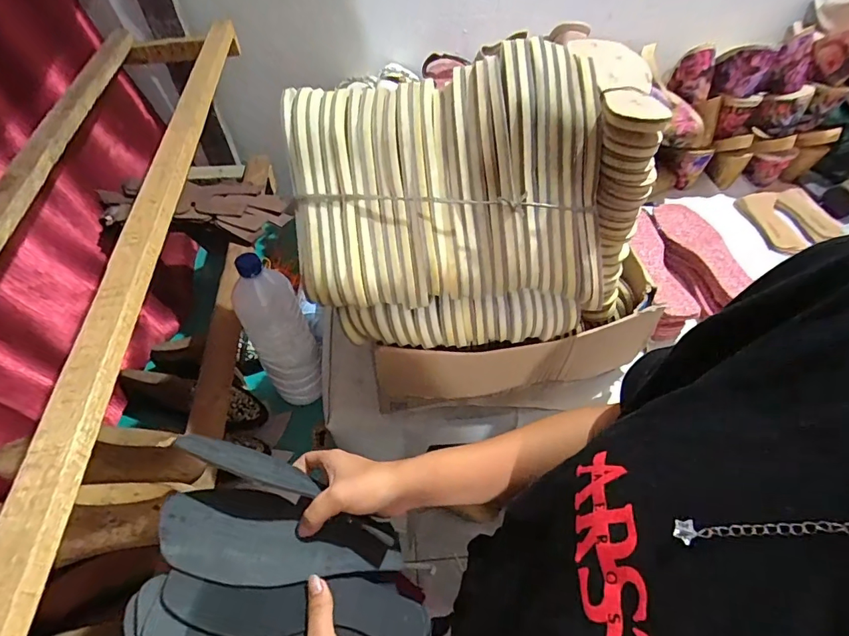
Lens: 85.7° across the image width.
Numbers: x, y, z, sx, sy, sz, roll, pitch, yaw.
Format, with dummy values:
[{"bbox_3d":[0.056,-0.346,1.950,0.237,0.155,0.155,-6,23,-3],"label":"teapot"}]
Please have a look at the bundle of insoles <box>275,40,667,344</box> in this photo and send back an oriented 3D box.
[{"bbox_3d":[0.044,-0.120,0.472,0.347,0.215,0.213,-3,50,0],"label":"bundle of insoles"}]

